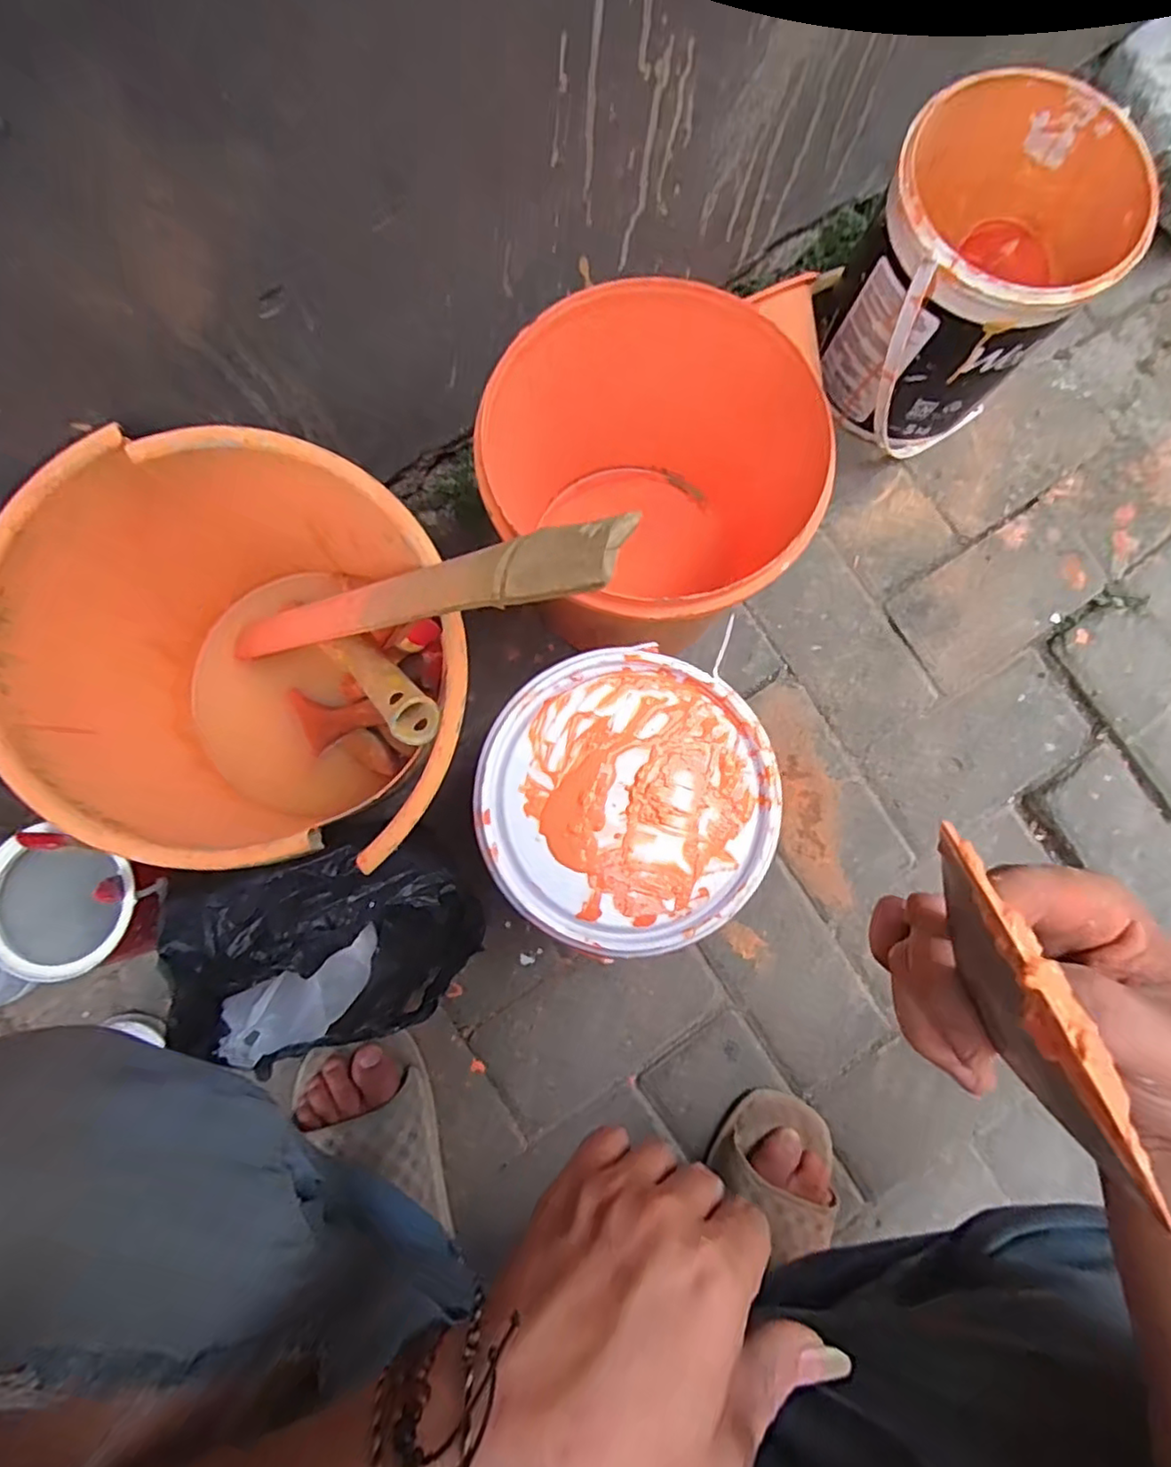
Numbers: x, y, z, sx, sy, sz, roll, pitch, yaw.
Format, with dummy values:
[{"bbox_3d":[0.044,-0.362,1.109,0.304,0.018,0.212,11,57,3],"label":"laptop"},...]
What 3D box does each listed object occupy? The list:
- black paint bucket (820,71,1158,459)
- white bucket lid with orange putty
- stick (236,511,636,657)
[{"bbox_3d":[0.308,-0.366,0.534,0.187,0.181,0.220,35,84,0],"label":"black paint bucket"},{"bbox_3d":[0.025,0.038,0.372,0.170,0.014,0.168,25,84,0],"label":"white bucket lid with orange putty"},{"bbox_3d":[-0.128,-0.070,0.365,0.011,0.383,0.032,22,76,-43],"label":"stick"}]

